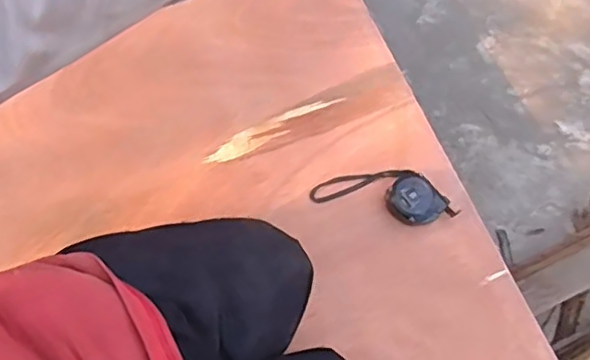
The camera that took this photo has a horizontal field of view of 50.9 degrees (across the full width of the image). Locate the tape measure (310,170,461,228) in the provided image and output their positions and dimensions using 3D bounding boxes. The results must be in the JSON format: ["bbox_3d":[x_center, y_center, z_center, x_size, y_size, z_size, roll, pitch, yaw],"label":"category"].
[{"bbox_3d":[0.113,0.016,0.781,0.173,0.039,0.063,11,79,14],"label":"tape measure"}]

